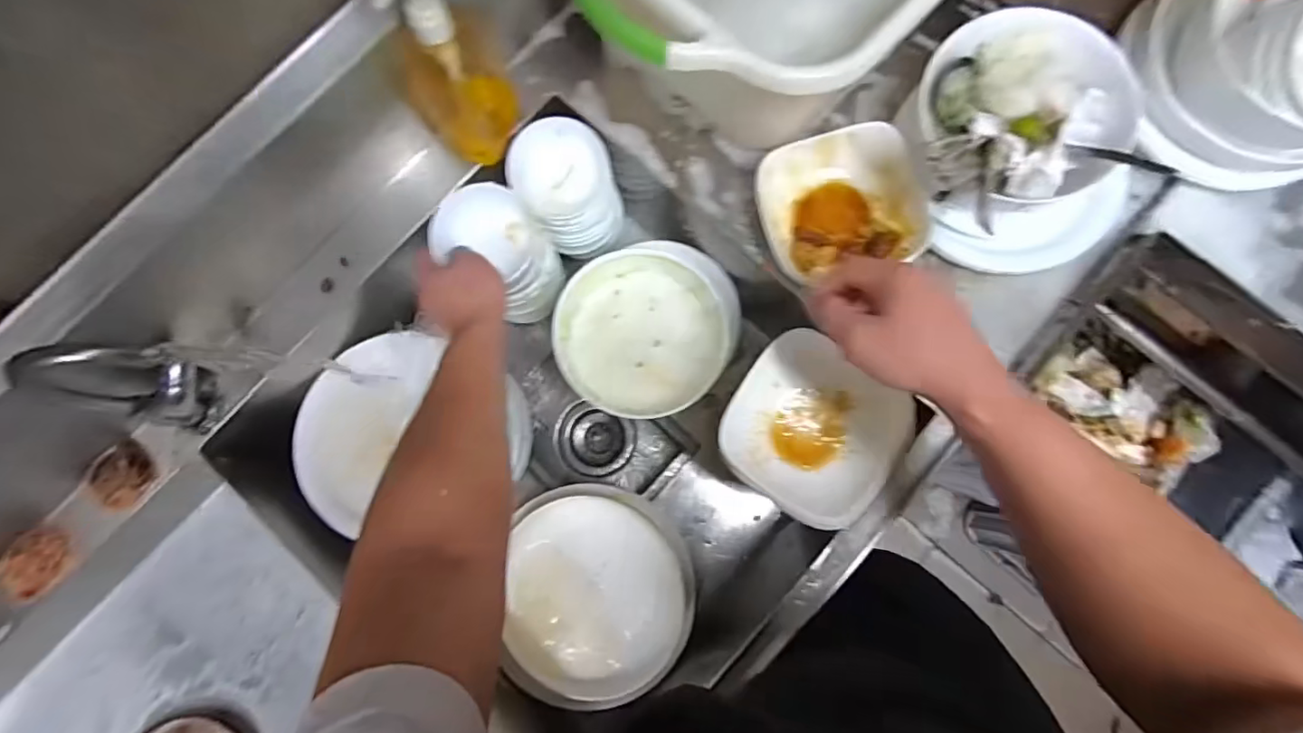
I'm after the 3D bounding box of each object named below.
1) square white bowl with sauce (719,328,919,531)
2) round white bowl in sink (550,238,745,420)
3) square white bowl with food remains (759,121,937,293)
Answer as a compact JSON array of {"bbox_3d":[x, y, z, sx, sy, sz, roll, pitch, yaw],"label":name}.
[{"bbox_3d":[0.155,0.061,0.545,0.162,0.050,0.151,37,85,7],"label":"square white bowl with sauce"},{"bbox_3d":[-0.001,-0.046,0.646,0.203,0.055,0.195,0,82,2],"label":"round white bowl in sink"},{"bbox_3d":[0.186,-0.162,0.574,0.151,0.046,0.143,-13,82,0],"label":"square white bowl with food remains"}]

